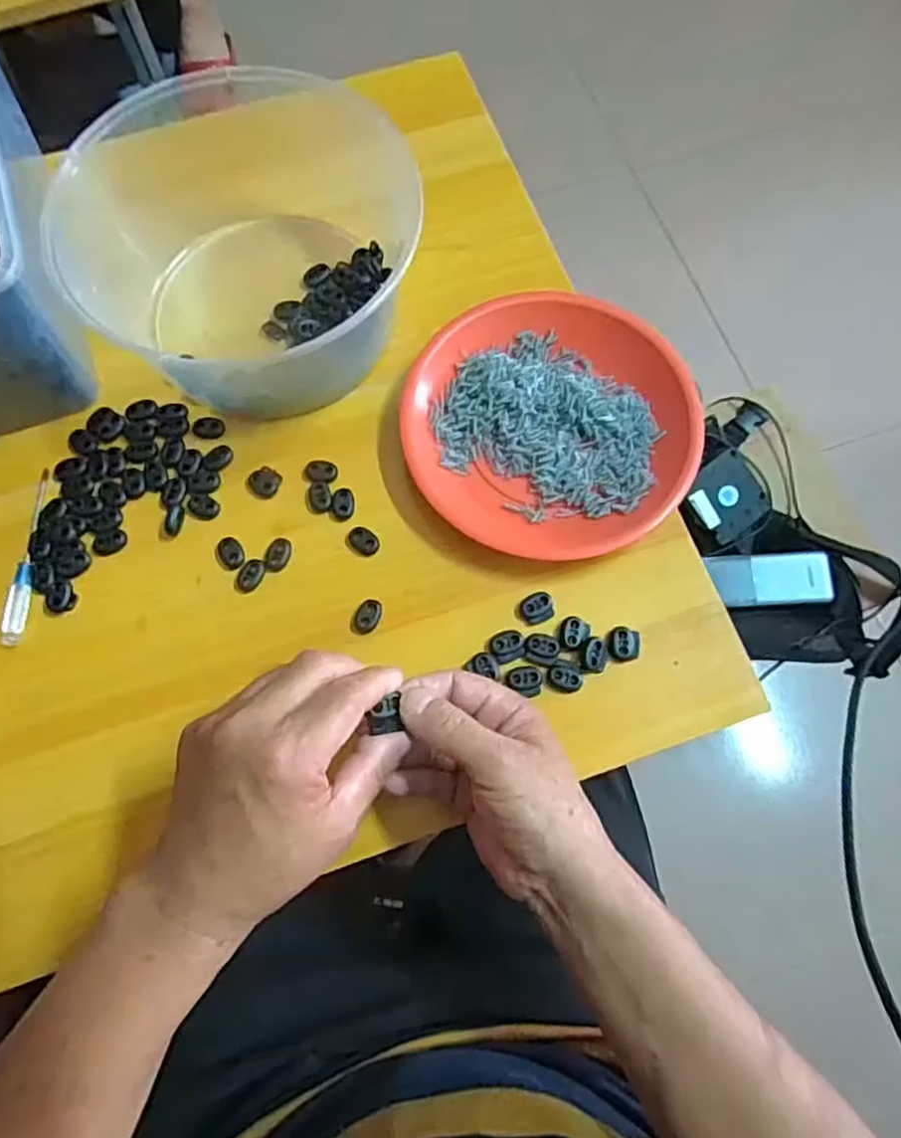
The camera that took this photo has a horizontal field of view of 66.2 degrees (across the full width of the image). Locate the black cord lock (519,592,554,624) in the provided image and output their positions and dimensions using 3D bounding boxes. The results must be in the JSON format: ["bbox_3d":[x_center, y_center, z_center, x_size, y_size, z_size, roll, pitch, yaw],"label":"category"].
[{"bbox_3d":[0.055,0.024,0.437,0.020,0.004,0.018,-15,73,-5],"label":"black cord lock"}]

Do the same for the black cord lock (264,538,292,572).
[{"bbox_3d":[-0.112,-0.009,0.449,0.015,0.004,0.023,19,73,6],"label":"black cord lock"}]

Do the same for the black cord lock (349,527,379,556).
[{"bbox_3d":[-0.057,-0.018,0.451,0.016,0.004,0.022,-41,77,-12],"label":"black cord lock"}]

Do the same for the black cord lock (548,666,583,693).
[{"bbox_3d":[0.070,0.067,0.421,0.021,0.004,0.015,8,72,2],"label":"black cord lock"}]

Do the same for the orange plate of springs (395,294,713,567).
[{"bbox_3d":[0.066,-0.096,0.460,0.191,0.032,0.174,0,72,0],"label":"orange plate of springs"}]

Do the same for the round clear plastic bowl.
[{"bbox_3d":[-0.135,-0.221,0.475,0.238,0.102,0.209,27,74,8],"label":"round clear plastic bowl"}]

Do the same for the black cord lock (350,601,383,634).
[{"bbox_3d":[-0.053,0.030,0.437,0.016,0.007,0.023,21,73,6],"label":"black cord lock"}]

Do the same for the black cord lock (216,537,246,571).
[{"bbox_3d":[-0.143,-0.010,0.449,0.017,0.004,0.023,-32,75,-10],"label":"black cord lock"}]

